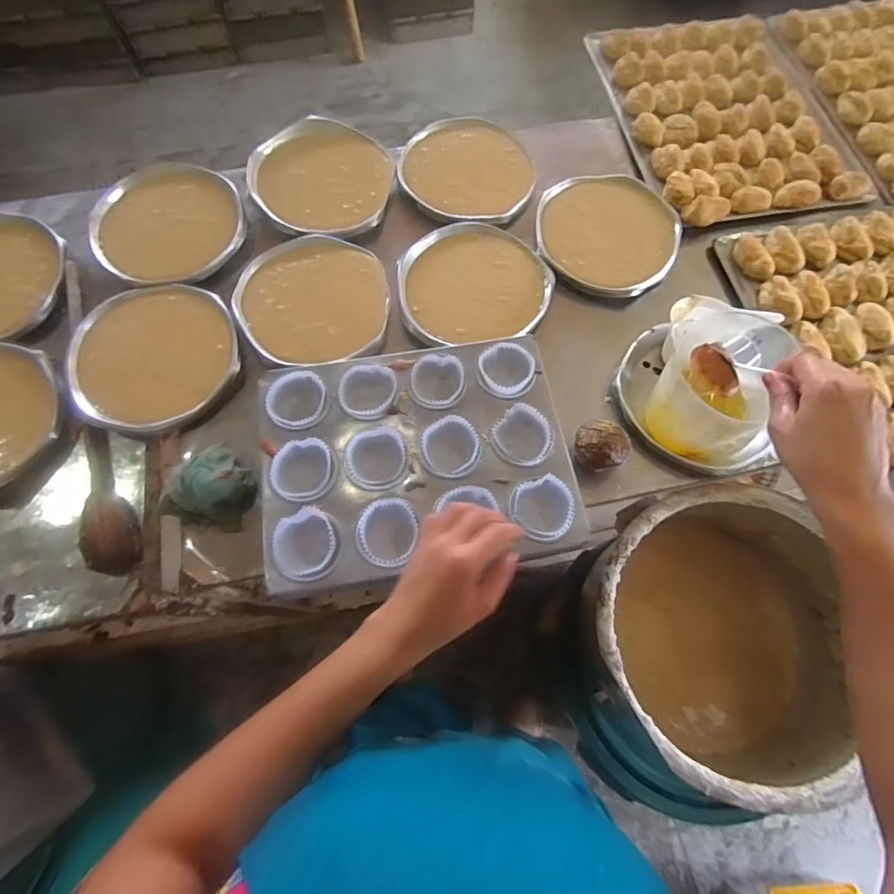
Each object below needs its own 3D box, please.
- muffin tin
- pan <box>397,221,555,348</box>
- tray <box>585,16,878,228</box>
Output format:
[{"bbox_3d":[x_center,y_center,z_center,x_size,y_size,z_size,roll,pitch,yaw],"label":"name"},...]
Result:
[{"bbox_3d":[-0.034,0.010,0.565,0.333,0.035,0.258,-8,70,-4],"label":"muffin tin"},{"bbox_3d":[0.031,-0.214,0.674,0.192,0.025,0.190,0,70,-1],"label":"pan"},{"bbox_3d":[0.436,-0.546,0.813,0.312,0.039,0.449,-9,70,-4],"label":"tray"}]

